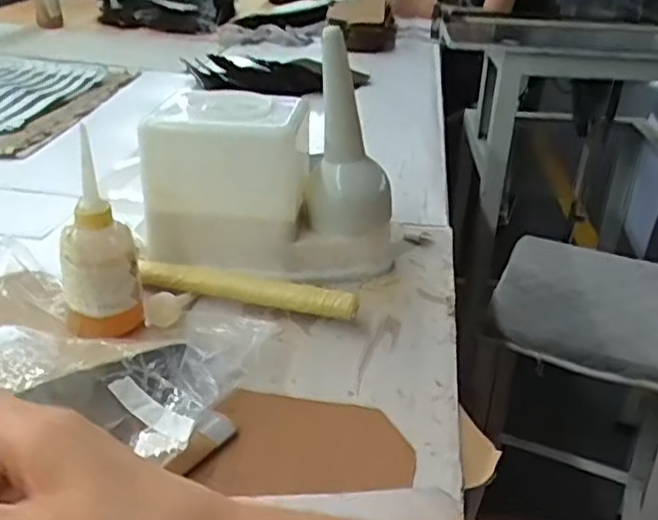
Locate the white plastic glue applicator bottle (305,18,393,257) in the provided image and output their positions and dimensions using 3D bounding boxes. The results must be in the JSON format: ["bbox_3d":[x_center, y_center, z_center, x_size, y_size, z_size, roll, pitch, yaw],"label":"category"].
[{"bbox_3d":[0.022,-0.102,0.662,0.075,0.213,0.060,10,30,17],"label":"white plastic glue applicator bottle"}]

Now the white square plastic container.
[{"bbox_3d":[-0.100,-0.079,0.680,0.150,0.166,0.090,6,29,10],"label":"white square plastic container"}]

